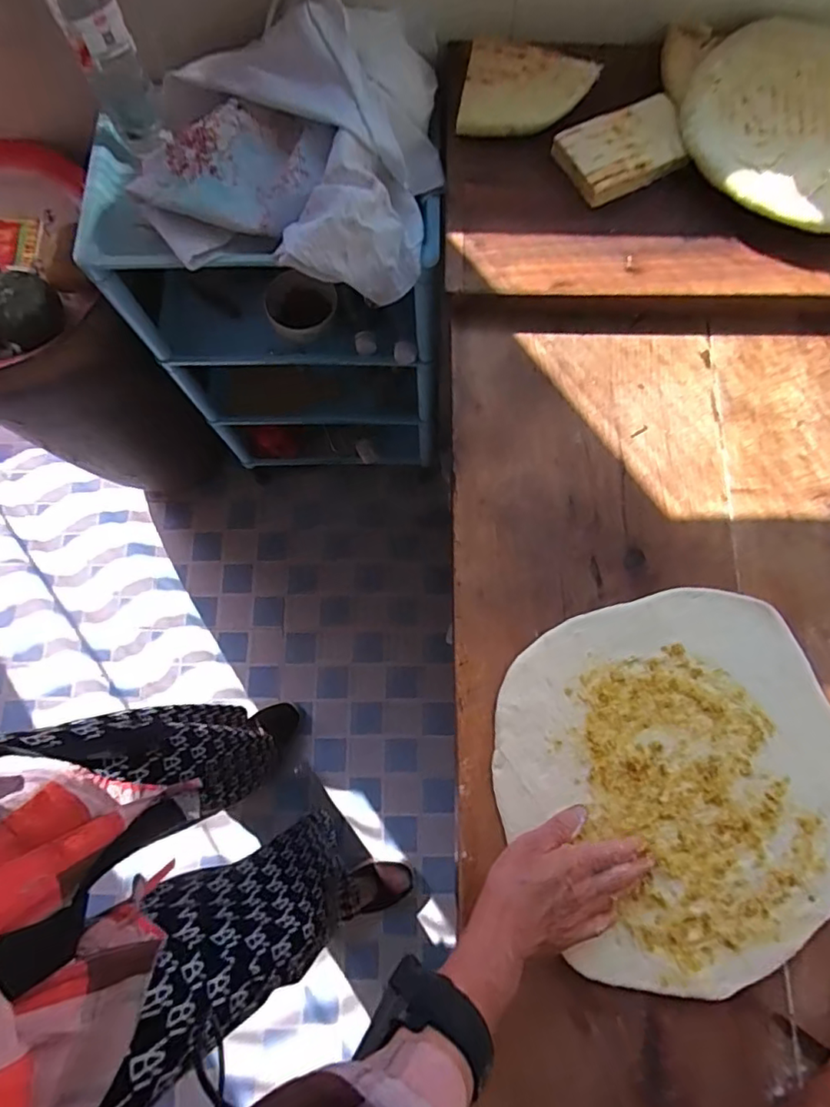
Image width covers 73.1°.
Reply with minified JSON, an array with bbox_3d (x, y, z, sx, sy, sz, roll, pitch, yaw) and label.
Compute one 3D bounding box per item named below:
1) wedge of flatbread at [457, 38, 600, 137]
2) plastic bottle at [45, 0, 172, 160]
[{"bbox_3d":[0.130,-0.534,0.644,0.147,0.018,0.136,8,76,2],"label":"wedge of flatbread"},{"bbox_3d":[-0.323,-0.526,0.573,0.057,0.196,0.066,-27,77,-6],"label":"plastic bottle"}]

